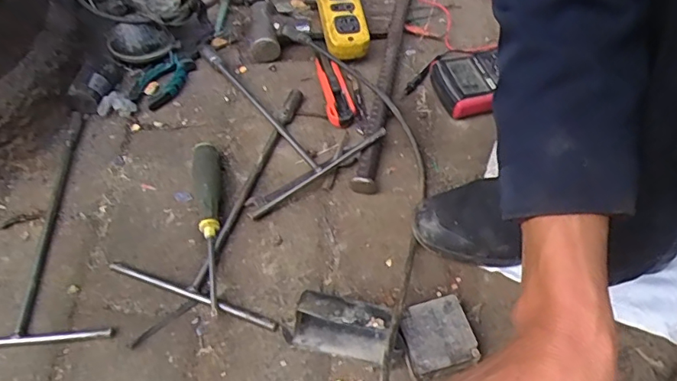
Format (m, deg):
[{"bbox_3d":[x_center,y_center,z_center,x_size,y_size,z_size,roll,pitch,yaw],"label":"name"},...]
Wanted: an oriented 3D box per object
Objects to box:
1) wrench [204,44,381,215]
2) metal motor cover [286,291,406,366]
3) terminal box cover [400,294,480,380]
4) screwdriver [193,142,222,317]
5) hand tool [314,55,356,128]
[{"bbox_3d":[-0.094,-0.117,0.652,0.177,0.030,0.303,-27,58,-17],"label":"wrench"},{"bbox_3d":[0.006,0.124,0.464,0.103,0.050,0.046,11,55,9],"label":"metal motor cover"},{"bbox_3d":[0.089,0.135,0.469,0.064,0.026,0.063,-13,55,-8],"label":"terminal box cover"},{"bbox_3d":[-0.135,0.033,0.546,0.027,0.034,0.204,-10,55,-6],"label":"screwdriver"},{"bbox_3d":[-0.003,-0.129,0.663,0.035,0.023,0.116,-9,55,-5],"label":"hand tool"}]

